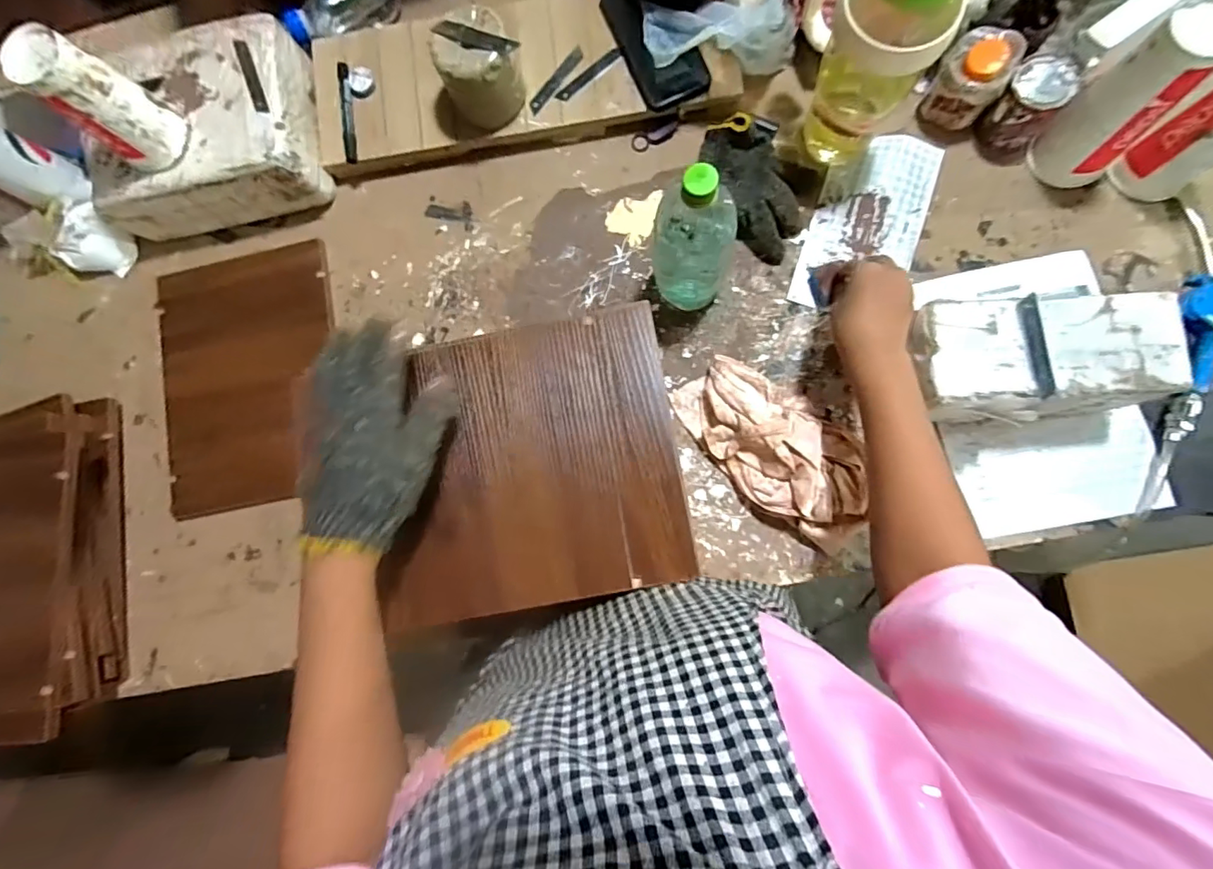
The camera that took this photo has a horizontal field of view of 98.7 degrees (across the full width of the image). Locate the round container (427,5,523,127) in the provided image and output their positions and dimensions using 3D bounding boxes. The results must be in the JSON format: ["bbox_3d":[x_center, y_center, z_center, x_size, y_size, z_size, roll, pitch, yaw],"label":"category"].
[{"bbox_3d":[-0.144,-0.425,0.607,0.085,0.092,0.085,0,88,4],"label":"round container"}]

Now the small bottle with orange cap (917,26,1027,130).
[{"bbox_3d":[0.412,-0.405,0.592,0.070,0.082,0.065,0,88,4],"label":"small bottle with orange cap"}]

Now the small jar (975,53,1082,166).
[{"bbox_3d":[0.476,-0.366,0.591,0.073,0.072,0.074,0,88,4],"label":"small jar"}]

